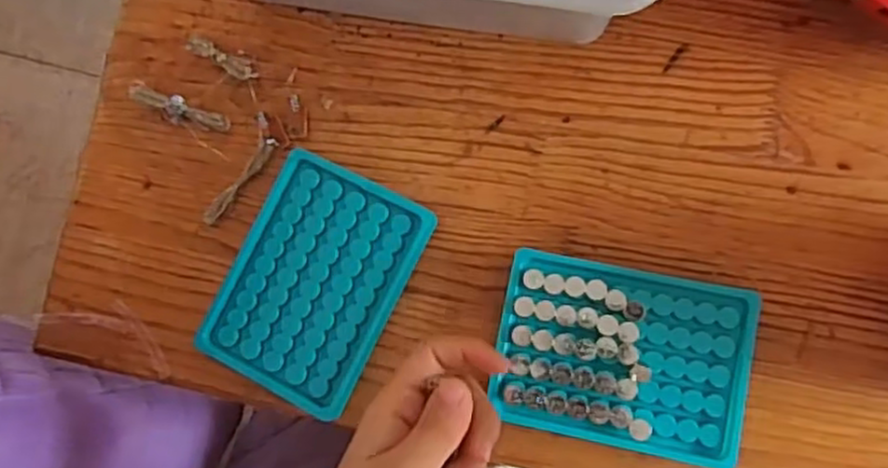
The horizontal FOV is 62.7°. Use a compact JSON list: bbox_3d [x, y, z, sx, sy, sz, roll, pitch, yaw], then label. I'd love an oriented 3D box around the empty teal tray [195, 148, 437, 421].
[{"bbox_3d":[-0.075,0.029,0.434,0.097,0.018,0.133,26,87,9],"label":"empty teal tray"}]

